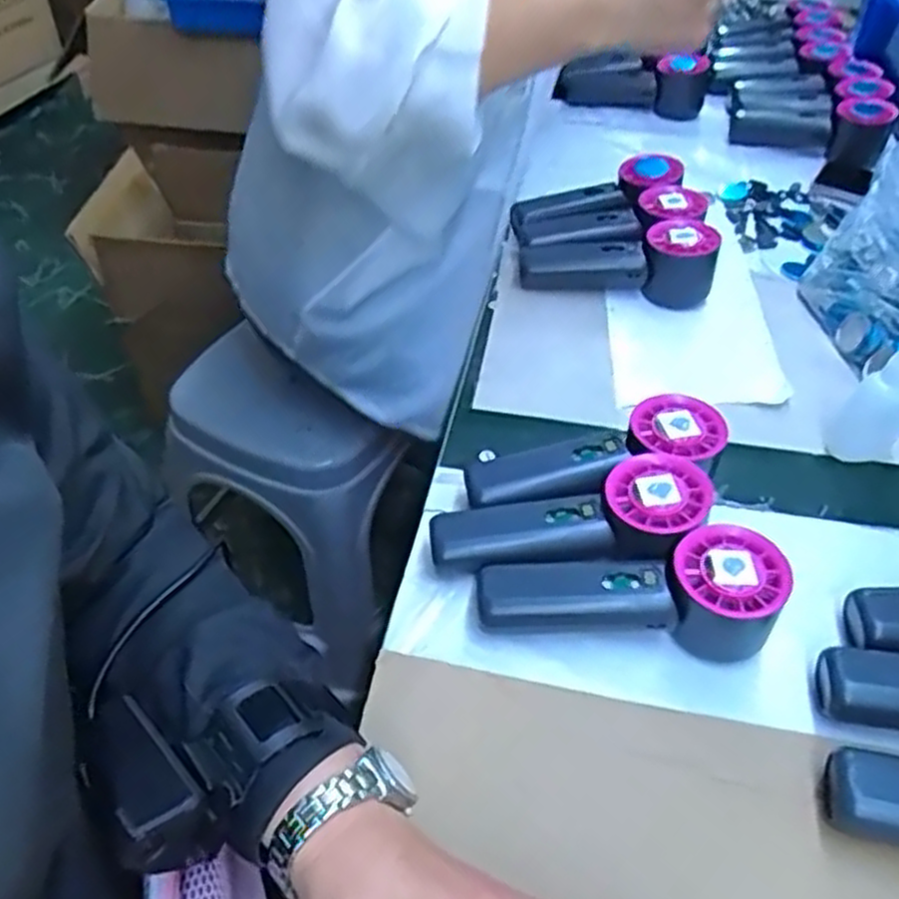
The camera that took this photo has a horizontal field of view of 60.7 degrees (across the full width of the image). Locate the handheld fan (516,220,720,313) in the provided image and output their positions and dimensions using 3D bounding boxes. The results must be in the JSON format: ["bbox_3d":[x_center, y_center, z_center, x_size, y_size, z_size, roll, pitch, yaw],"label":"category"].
[{"bbox_3d":[0.137,-0.156,0.636,0.152,0.060,0.048,10,47,6],"label":"handheld fan"}]

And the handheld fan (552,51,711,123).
[{"bbox_3d":[0.217,-0.447,0.917,0.177,0.065,0.064,19,48,14],"label":"handheld fan"}]

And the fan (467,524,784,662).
[{"bbox_3d":[0.093,0.077,0.408,0.154,0.055,0.051,1,45,1],"label":"fan"}]

